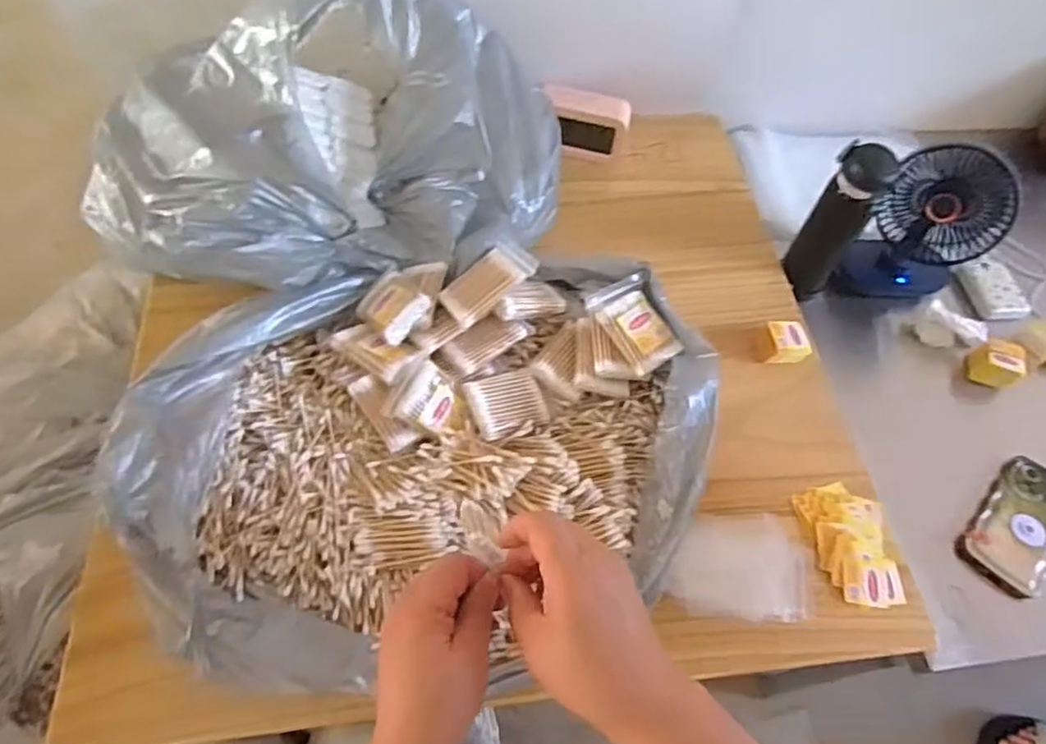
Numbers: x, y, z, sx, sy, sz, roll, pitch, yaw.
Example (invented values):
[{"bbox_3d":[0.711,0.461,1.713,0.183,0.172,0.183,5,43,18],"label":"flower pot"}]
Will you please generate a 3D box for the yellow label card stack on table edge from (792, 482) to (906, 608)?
[{"bbox_3d":[0.327,0.169,0.658,0.079,0.013,0.122,-2,57,-5],"label":"yellow label card stack on table edge"}]

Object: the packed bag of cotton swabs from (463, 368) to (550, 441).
[{"bbox_3d":[-0.014,0.027,0.602,0.071,0.015,0.056,-17,76,-34],"label":"packed bag of cotton swabs"}]

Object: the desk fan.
[{"bbox_3d":[0.525,-0.178,0.861,0.148,0.184,0.102,32,60,16],"label":"desk fan"}]

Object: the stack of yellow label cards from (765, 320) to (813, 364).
[{"bbox_3d":[0.305,-0.033,0.759,0.045,0.026,0.043,1,57,-4],"label":"stack of yellow label cards"}]

